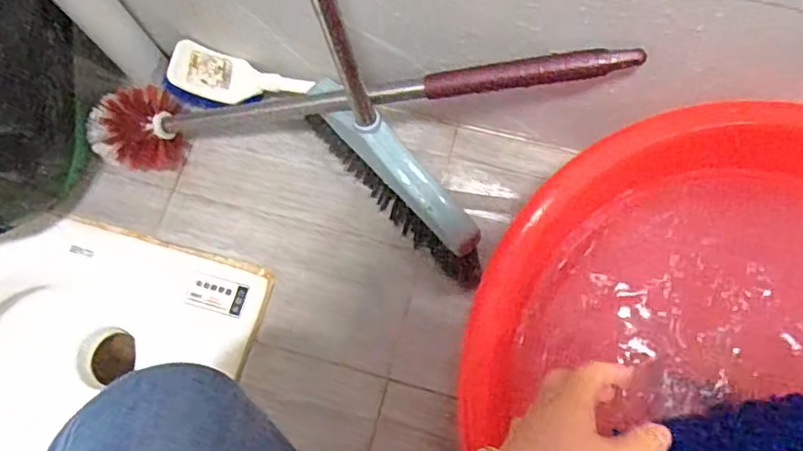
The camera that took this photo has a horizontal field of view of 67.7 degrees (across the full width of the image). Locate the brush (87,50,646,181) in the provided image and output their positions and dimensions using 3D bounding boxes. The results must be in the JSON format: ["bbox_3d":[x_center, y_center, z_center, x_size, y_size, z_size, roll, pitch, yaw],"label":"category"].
[{"bbox_3d":[-0.059,-0.115,0.595,0.548,0.098,0.081,-3,74,19],"label":"brush"}]

